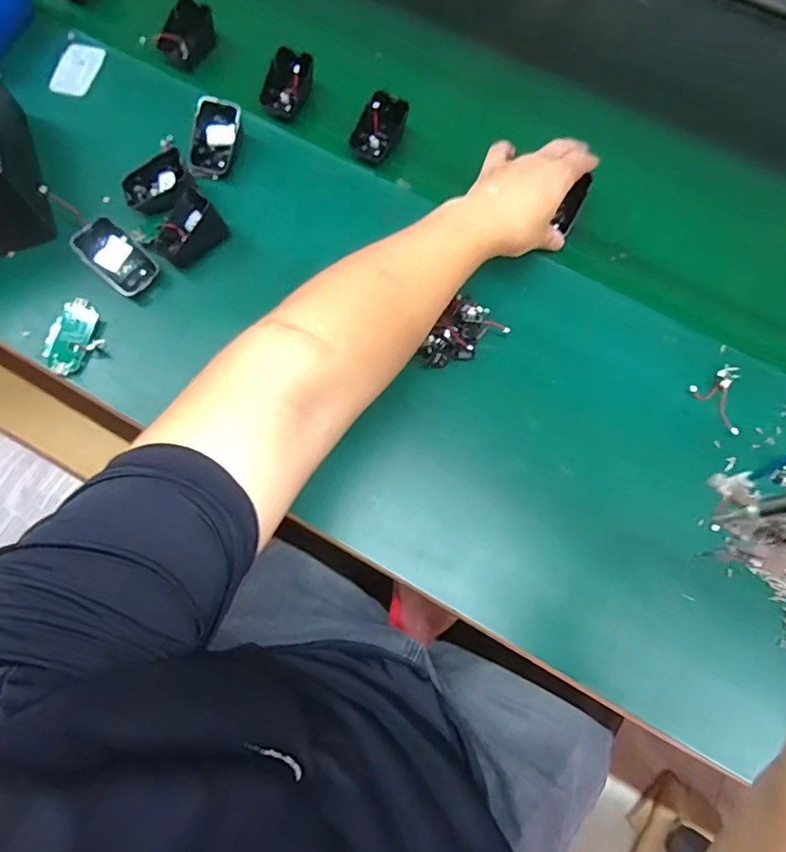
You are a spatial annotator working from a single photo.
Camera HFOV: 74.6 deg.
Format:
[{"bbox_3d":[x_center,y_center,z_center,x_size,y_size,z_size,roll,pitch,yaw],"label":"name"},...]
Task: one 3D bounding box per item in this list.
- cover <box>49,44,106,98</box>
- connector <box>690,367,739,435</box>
[{"bbox_3d":[-0.354,-0.398,0.578,0.038,0.005,0.075,21,74,-16],"label":"cover"},{"bbox_3d":[0.314,-0.025,0.481,0.047,0.014,0.056,-29,76,-10],"label":"connector"}]

